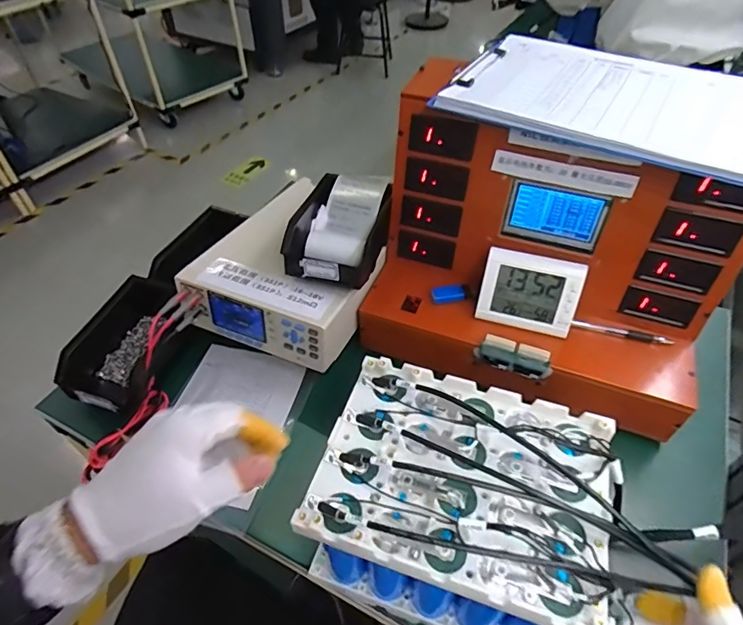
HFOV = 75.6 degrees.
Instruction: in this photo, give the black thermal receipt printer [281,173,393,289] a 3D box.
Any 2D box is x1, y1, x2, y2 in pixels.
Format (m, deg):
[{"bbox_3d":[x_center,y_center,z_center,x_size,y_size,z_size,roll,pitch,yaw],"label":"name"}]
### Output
[{"bbox_3d":[-0.036,-0.109,0.628,0.106,0.064,0.179,12,49,10],"label":"black thermal receipt printer"}]

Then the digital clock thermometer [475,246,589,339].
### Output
[{"bbox_3d":[0.190,-0.025,0.581,0.111,0.092,0.022,16,22,14],"label":"digital clock thermometer"}]

